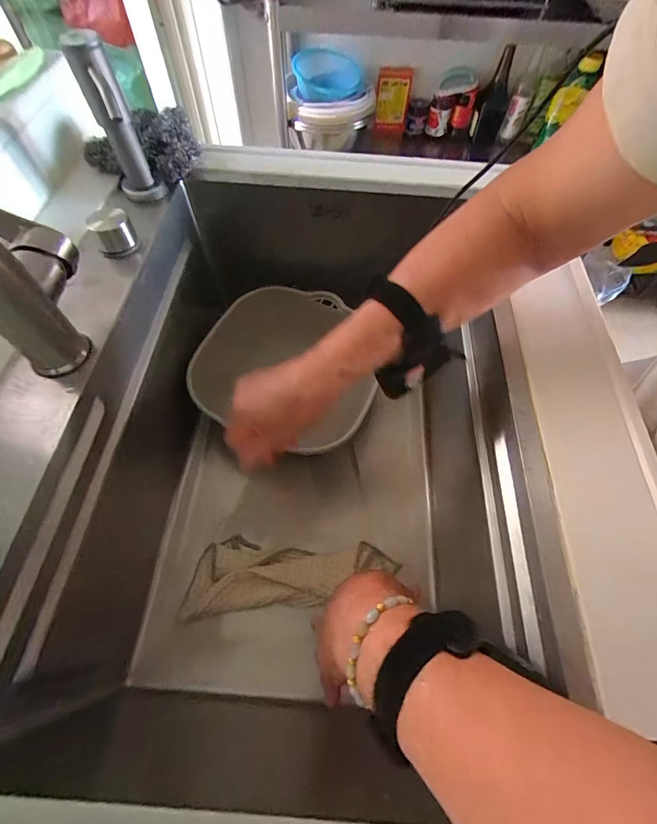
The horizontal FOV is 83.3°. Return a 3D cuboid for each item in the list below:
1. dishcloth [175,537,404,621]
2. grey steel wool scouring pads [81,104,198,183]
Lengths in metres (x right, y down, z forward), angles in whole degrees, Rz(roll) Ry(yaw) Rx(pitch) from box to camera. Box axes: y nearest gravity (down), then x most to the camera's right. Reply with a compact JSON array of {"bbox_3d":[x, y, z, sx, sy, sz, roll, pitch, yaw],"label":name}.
[{"bbox_3d":[-0.045,0.184,0.434,0.242,0.024,0.079,-5,62,-3],"label":"dishcloth"},{"bbox_3d":[-0.219,-0.309,0.440,0.125,0.055,0.072,-25,65,-14],"label":"grey steel wool scouring pads"}]

